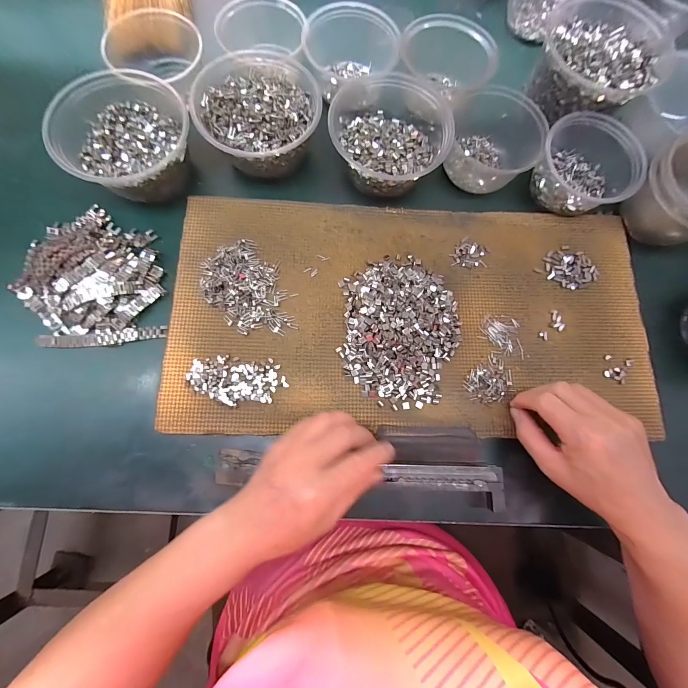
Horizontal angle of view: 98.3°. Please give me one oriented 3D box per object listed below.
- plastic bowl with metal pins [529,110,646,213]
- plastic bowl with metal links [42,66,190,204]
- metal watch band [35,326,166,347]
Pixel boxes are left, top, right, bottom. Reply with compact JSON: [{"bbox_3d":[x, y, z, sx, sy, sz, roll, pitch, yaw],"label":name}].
[{"bbox_3d":[0.281,-0.207,0.350,0.110,0.052,0.114,1,79,-3],"label":"plastic bowl with metal pins"},{"bbox_3d":[-0.233,-0.222,0.326,0.127,0.054,0.130,1,79,-3],"label":"plastic bowl with metal links"},{"bbox_3d":[-0.254,-0.006,0.313,0.125,0.010,0.018,-5,80,-4],"label":"metal watch band"}]

